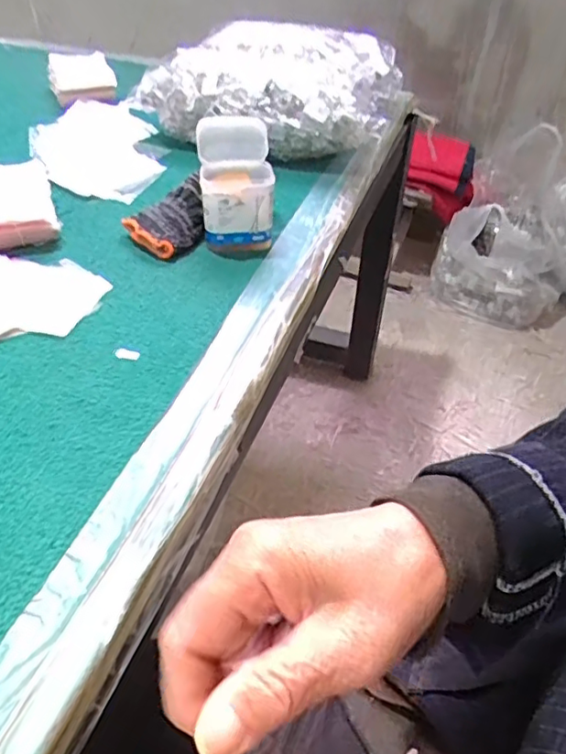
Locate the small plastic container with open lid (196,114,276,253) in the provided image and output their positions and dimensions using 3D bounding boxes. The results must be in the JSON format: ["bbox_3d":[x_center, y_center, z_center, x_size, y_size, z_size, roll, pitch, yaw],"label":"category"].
[{"bbox_3d":[-0.044,-0.175,0.552,0.062,0.095,0.085,-3,43,-8],"label":"small plastic container with open lid"}]

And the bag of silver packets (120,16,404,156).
[{"bbox_3d":[-0.014,-0.354,0.745,0.283,0.099,0.223,12,43,9],"label":"bag of silver packets"}]

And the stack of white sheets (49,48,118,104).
[{"bbox_3d":[-0.278,-0.411,0.828,0.079,0.042,0.109,-13,45,-18],"label":"stack of white sheets"}]

